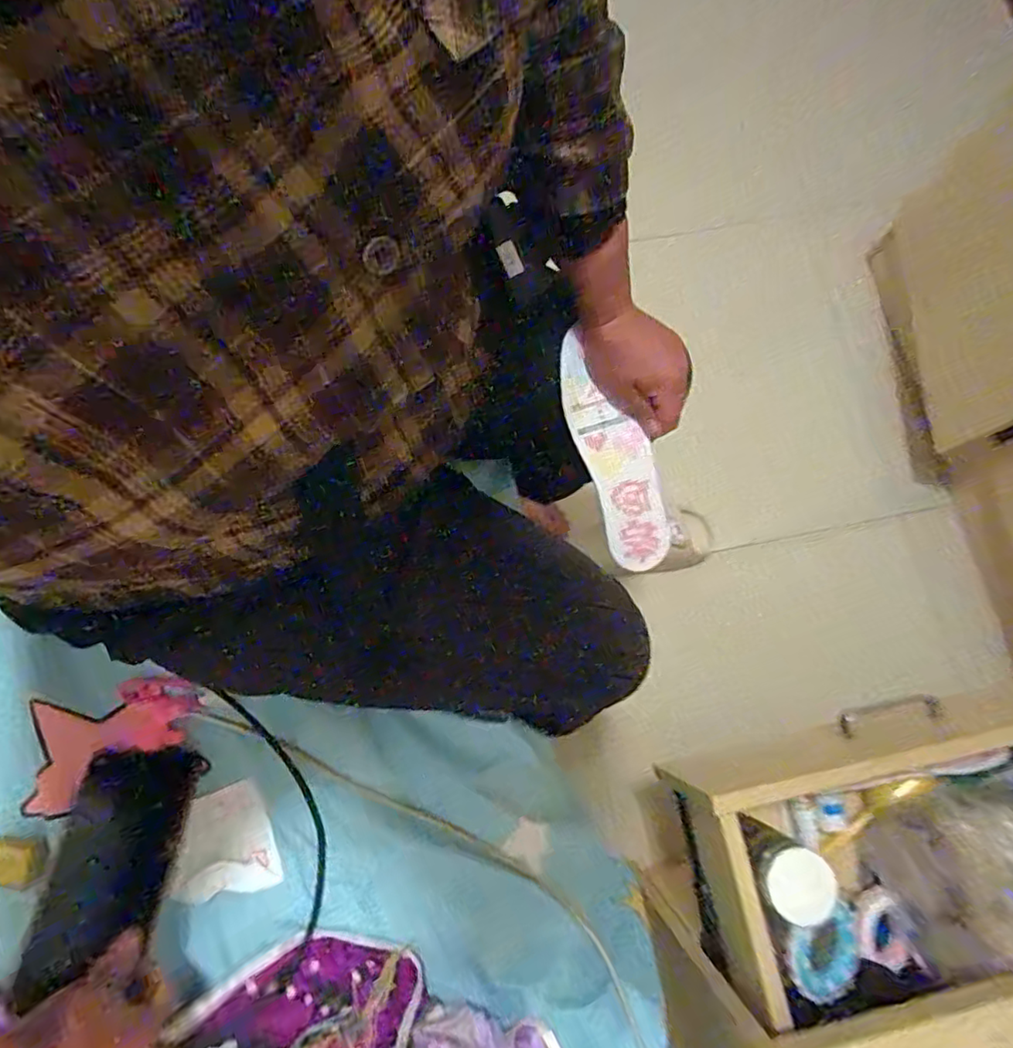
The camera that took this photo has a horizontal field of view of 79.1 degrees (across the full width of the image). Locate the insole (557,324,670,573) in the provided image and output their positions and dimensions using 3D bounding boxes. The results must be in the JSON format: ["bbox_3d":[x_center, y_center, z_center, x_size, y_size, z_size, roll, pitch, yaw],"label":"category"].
[{"bbox_3d":[0.090,-0.055,0.508,0.055,0.010,0.205,-21,104,0],"label":"insole"}]

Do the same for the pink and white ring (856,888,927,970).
[{"bbox_3d":[0.348,0.382,0.572,0.050,0.026,0.070,-11,77,-4],"label":"pink and white ring"}]

